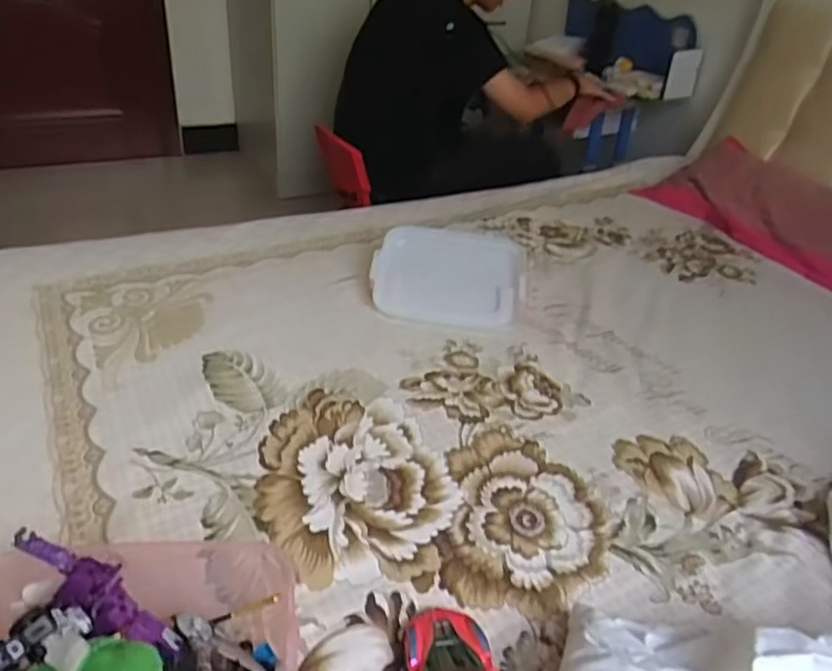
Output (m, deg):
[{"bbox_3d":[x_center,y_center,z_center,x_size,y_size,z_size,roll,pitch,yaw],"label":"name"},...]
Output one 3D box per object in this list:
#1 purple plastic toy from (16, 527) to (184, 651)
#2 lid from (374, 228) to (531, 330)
[{"bbox_3d":[-0.265,0.214,0.558,0.160,0.026,0.038,40,40,-3],"label":"purple plastic toy"},{"bbox_3d":[0.062,-0.109,1.258,0.278,0.026,0.190,6,68,-3],"label":"lid"}]

